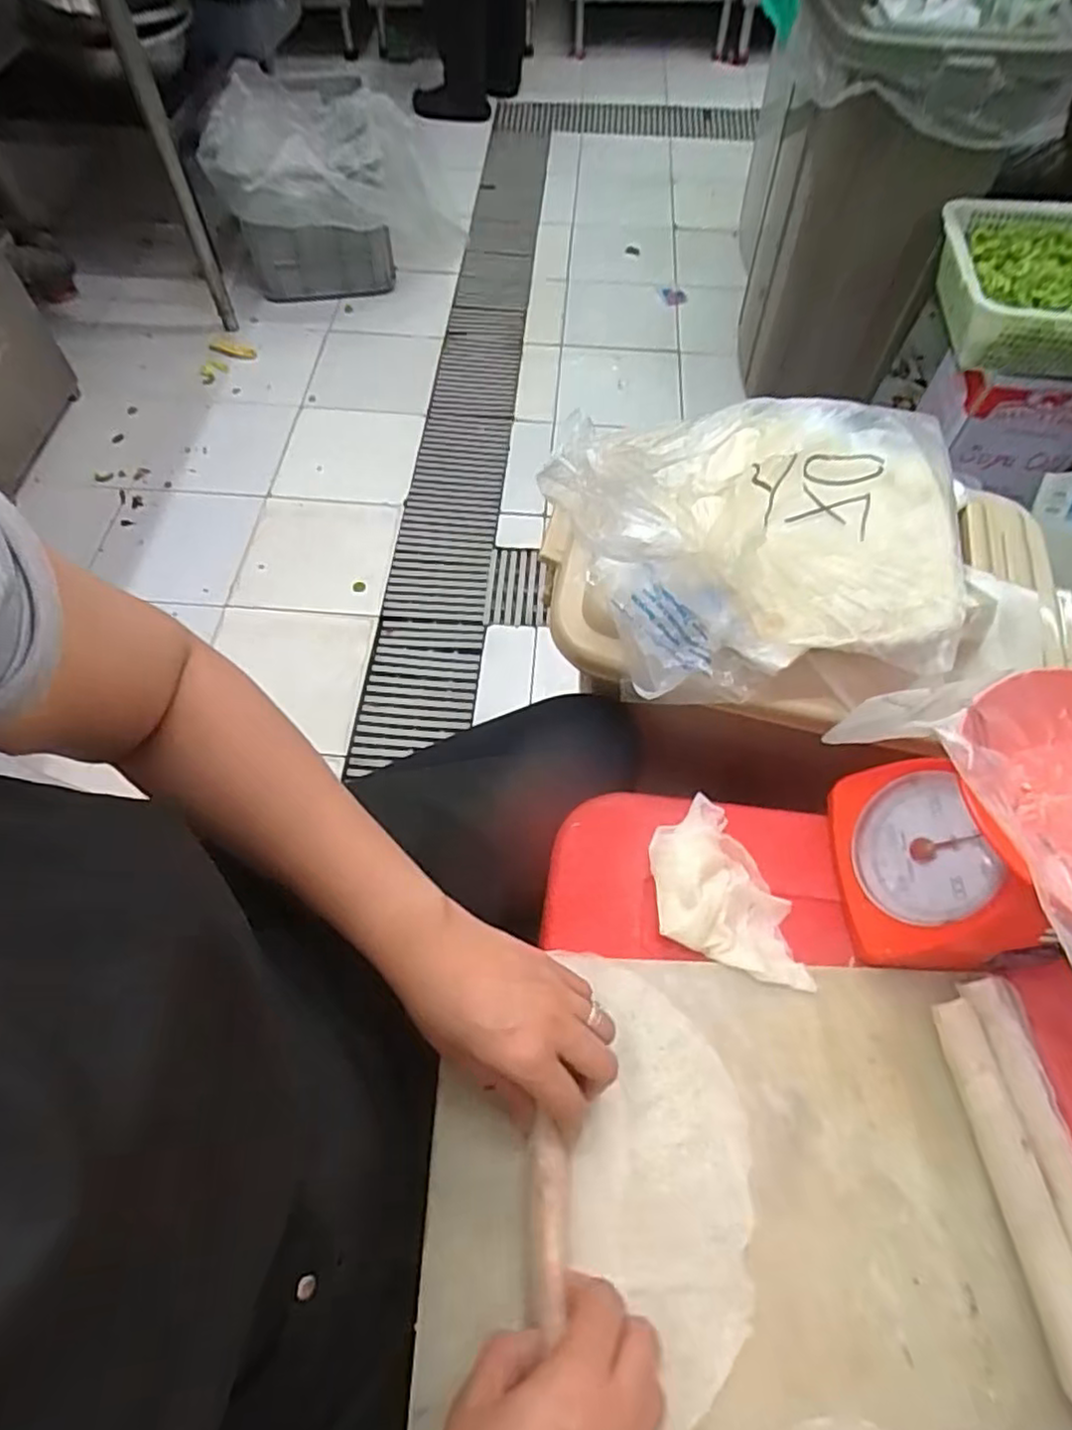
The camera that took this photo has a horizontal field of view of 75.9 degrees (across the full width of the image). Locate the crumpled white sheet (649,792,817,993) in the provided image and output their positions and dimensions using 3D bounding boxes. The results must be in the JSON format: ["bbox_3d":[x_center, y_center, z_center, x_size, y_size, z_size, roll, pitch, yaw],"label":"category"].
[{"bbox_3d":[0.137,0.124,0.505,0.099,0.023,0.139,-2,60,-1],"label":"crumpled white sheet"}]

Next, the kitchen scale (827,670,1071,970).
[{"bbox_3d":[0.318,0.080,0.454,0.172,0.150,0.157,2,60,1],"label":"kitchen scale"}]

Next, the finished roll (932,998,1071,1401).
[{"bbox_3d":[0.283,0.279,0.410,0.025,0.030,0.194,-5,60,-3],"label":"finished roll"}]

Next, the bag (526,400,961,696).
[{"bbox_3d":[0.189,-0.160,0.578,0.327,0.113,0.250,-1,60,-1],"label":"bag"}]

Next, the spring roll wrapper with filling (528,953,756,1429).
[{"bbox_3d":[0.065,0.264,0.409,0.128,0.035,0.218,7,60,4],"label":"spring roll wrapper with filling"}]

